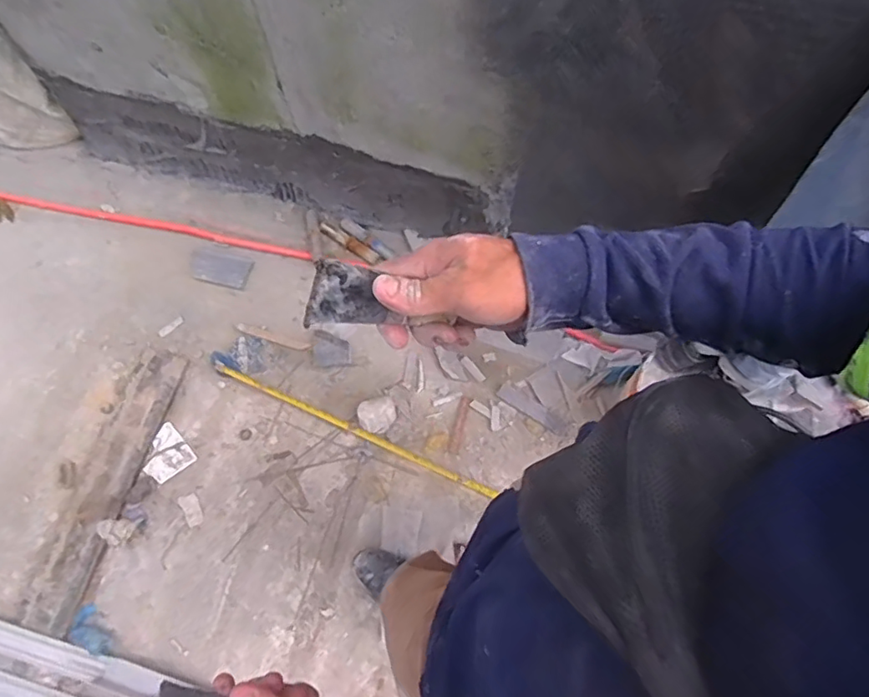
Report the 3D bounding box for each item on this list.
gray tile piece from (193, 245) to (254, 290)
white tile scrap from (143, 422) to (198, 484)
[{"bbox_3d":[-0.600,-0.230,1.603,0.164,0.019,0.105,15,71,5],"label":"gray tile piece"},{"bbox_3d":[-0.691,0.269,1.455,0.113,0.013,0.123,-41,76,-13],"label":"white tile scrap"}]

